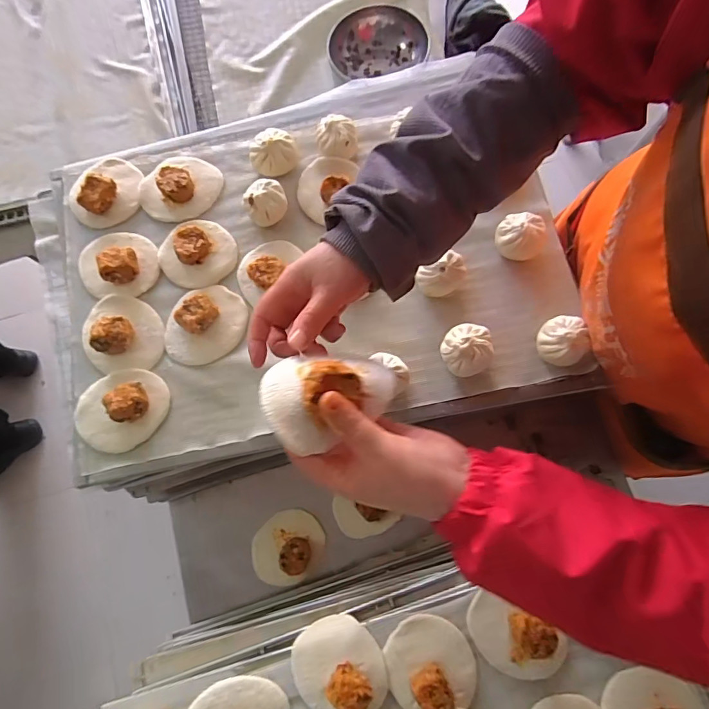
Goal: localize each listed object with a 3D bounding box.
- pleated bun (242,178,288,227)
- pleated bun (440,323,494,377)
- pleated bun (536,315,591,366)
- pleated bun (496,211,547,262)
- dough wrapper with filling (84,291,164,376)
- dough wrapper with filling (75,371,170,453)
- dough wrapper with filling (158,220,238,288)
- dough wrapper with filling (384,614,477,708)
[{"bbox_3d":[-0.105,-0.184,0.535,0.054,0.039,0.042,-31,77,-7],"label":"pleated bun"},{"bbox_3d":[0.123,-0.005,0.492,0.053,0.046,0.053,0,76,1],"label":"pleated bun"},{"bbox_3d":[0.231,-0.015,0.490,0.053,0.040,0.053,0,78,2],"label":"pleated bun"},{"bbox_3d":[0.193,-0.138,0.521,0.051,0.039,0.047,0,76,1],"label":"pleated bun"},{"bbox_3d":[-0.270,-0.028,0.506,0.087,0.036,0.098,-19,76,-4],"label":"dough wrapper with filling"},{"bbox_3d":[-0.260,0.060,0.484,0.104,0.035,0.087,-33,78,-7],"label":"dough wrapper with filling"},{"bbox_3d":[-0.191,-0.125,0.530,0.086,0.025,0.088,0,76,1],"label":"dough wrapper with filling"},{"bbox_3d":[0.077,0.315,0.445,0.087,0.035,0.084,0,76,1],"label":"dough wrapper with filling"}]

